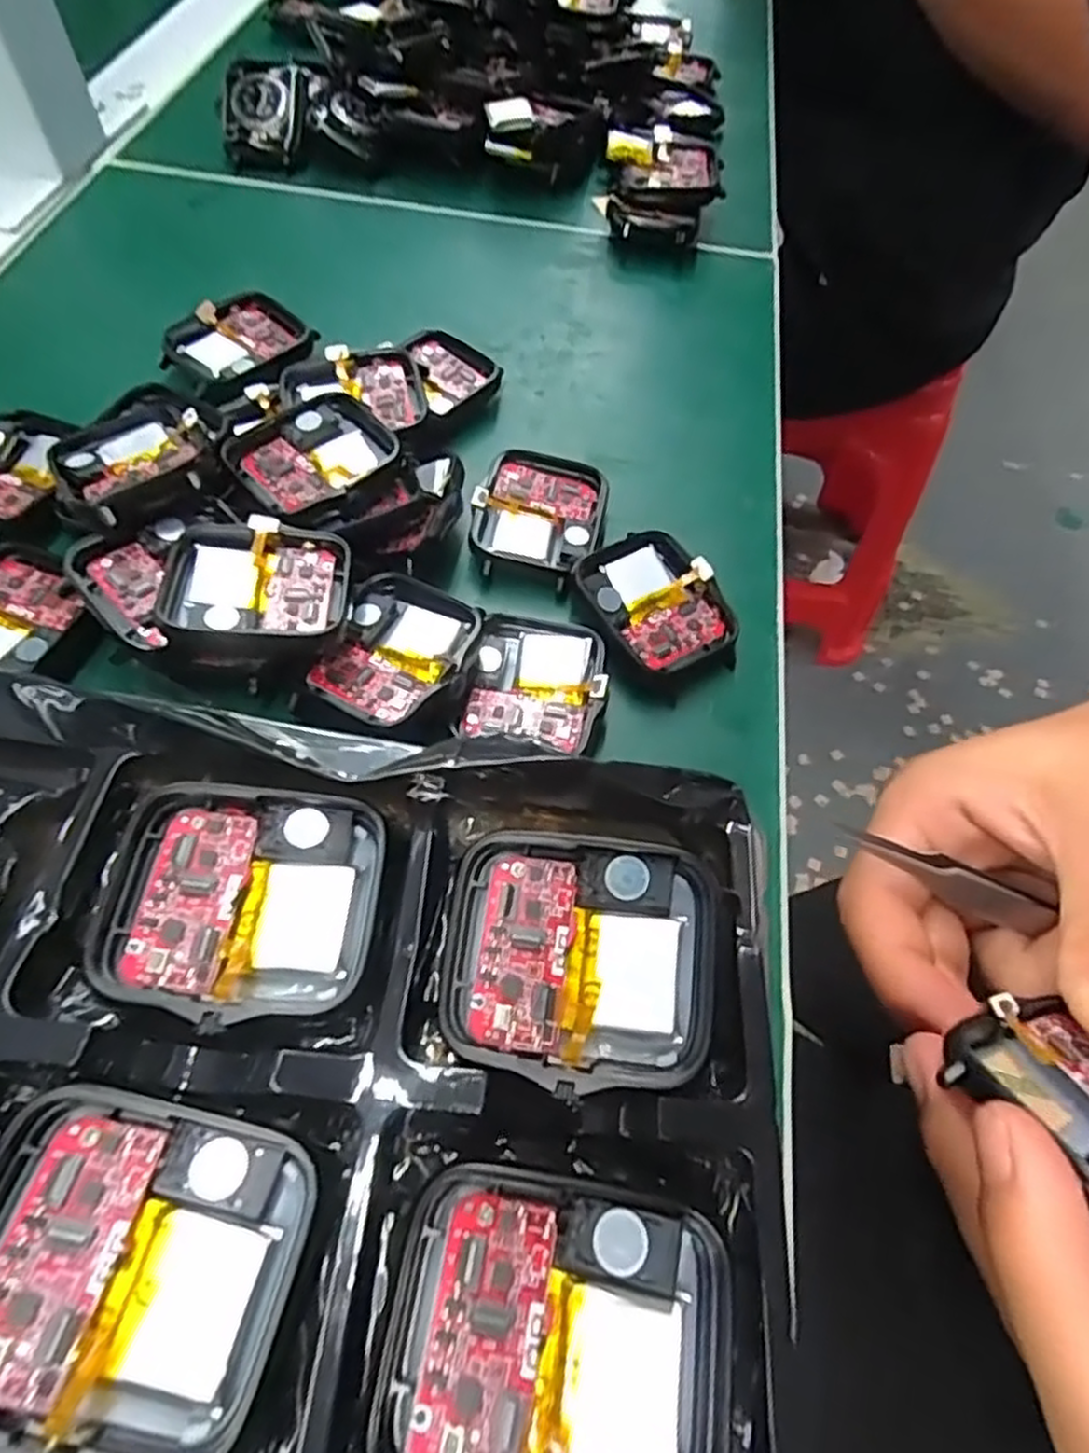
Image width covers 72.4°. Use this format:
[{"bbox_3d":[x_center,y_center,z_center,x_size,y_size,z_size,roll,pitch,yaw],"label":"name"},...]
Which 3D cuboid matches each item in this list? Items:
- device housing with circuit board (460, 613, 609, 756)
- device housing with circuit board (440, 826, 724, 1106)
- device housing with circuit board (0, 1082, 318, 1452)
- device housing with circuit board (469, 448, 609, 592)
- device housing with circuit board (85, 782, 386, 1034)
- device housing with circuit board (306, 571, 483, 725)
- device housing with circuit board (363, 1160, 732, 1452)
[{"bbox_3d":[-0.002,-0.012,0.195,0.034,0.010,0.037,12,60,4],"label":"device housing with circuit board"},{"bbox_3d":[0.006,0.037,0.119,0.043,0.009,0.037,9,59,2],"label":"device housing with circuit board"},{"bbox_3d":[-0.055,0.069,0.096,0.043,0.010,0.036,11,60,4],"label":"device housing with circuit board"},{"bbox_3d":[-0.001,-0.064,0.222,0.037,0.008,0.043,10,59,3],"label":"device housing with circuit board"},{"bbox_3d":[-0.050,0.028,0.123,0.042,0.008,0.037,4,59,-1],"label":"device housing with circuit board"},{"bbox_3d":[-0.037,-0.020,0.185,0.033,0.010,0.039,21,61,9],"label":"device housing with circuit board"},{"bbox_3d":[0.002,0.079,0.094,0.043,0.010,0.036,12,60,4],"label":"device housing with circuit board"}]

